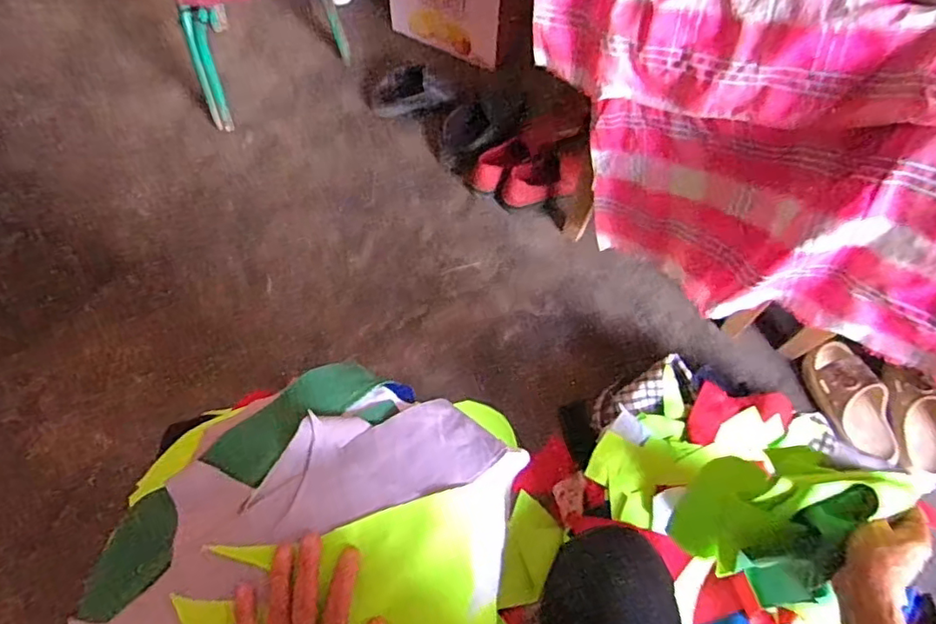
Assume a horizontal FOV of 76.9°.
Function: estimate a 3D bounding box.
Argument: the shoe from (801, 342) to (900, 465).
[{"bbox_3d":[0.654,0.152,0.995,0.097,0.052,0.216,-13,64,-8],"label":"shoe"}]

